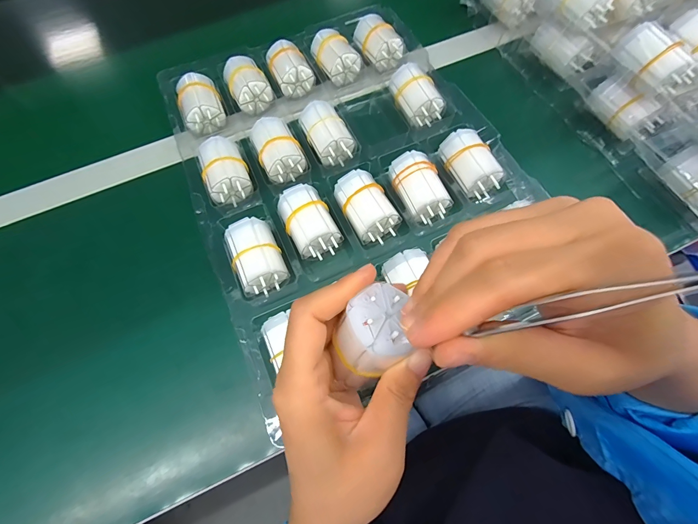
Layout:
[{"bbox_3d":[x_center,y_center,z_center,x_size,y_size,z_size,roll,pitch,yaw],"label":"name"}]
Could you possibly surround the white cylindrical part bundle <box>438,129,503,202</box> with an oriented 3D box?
[{"bbox_3d":[0.111,-0.089,0.301,0.037,0.029,0.060,-16,67,-5],"label":"white cylindrical part bundle"}]

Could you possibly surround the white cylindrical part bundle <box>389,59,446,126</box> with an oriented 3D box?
[{"bbox_3d":[0.069,-0.171,0.340,0.039,0.034,0.062,-22,68,-7],"label":"white cylindrical part bundle"}]

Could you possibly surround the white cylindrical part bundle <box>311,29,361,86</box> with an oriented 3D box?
[{"bbox_3d":[-0.015,-0.228,0.370,0.040,0.037,0.060,-30,69,-10],"label":"white cylindrical part bundle"}]

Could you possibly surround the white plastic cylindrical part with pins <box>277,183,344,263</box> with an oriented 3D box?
[{"bbox_3d":[-0.034,-0.033,0.287,0.040,0.034,0.061,-26,68,-9],"label":"white plastic cylindrical part with pins"}]

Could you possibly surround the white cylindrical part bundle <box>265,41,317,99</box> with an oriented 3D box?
[{"bbox_3d":[-0.066,-0.213,0.367,0.041,0.034,0.061,-27,69,-9],"label":"white cylindrical part bundle"}]

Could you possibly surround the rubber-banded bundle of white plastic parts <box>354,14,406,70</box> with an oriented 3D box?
[{"bbox_3d":[0.031,-0.250,0.369,0.034,0.029,0.065,-30,69,-10],"label":"rubber-banded bundle of white plastic parts"}]

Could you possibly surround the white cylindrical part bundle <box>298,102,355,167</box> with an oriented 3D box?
[{"bbox_3d":[-0.022,-0.127,0.326,0.039,0.034,0.062,-26,68,-9],"label":"white cylindrical part bundle"}]

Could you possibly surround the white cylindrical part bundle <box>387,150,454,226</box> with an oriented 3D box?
[{"bbox_3d":[0.063,-0.064,0.294,0.039,0.033,0.063,-23,68,-8],"label":"white cylindrical part bundle"}]

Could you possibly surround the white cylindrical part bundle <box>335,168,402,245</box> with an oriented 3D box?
[{"bbox_3d":[0.016,-0.047,0.290,0.040,0.034,0.065,-29,69,-10],"label":"white cylindrical part bundle"}]

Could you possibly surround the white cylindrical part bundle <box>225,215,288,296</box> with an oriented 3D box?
[{"bbox_3d":[-0.077,-0.003,0.276,0.039,0.035,0.060,-26,68,-9],"label":"white cylindrical part bundle"}]

